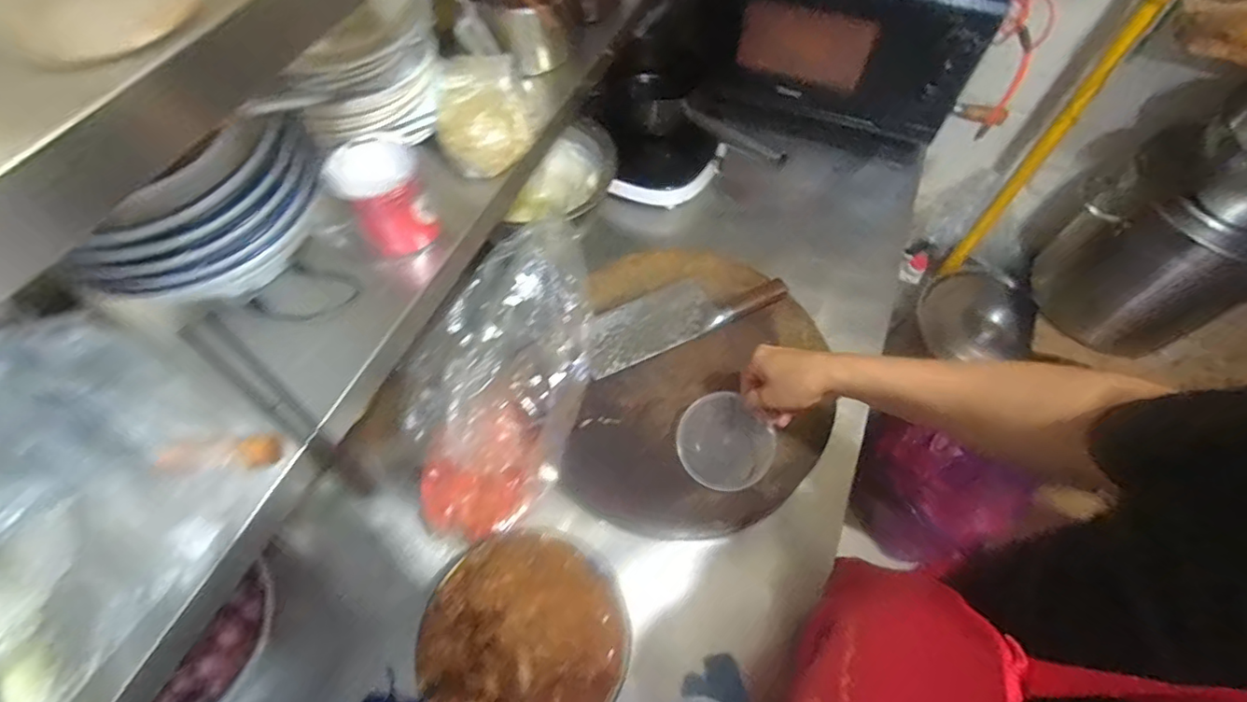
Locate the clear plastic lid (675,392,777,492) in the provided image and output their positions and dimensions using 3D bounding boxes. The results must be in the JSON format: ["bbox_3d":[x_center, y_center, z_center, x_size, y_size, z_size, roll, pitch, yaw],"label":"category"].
[{"bbox_3d":[0.123,0.113,0.684,0.103,0.012,0.116,-44,87,-8],"label":"clear plastic lid"}]

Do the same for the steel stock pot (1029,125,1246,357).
[{"bbox_3d":[1.155,-0.217,1.200,0.317,0.447,0.356,-29,64,-17],"label":"steel stock pot"}]

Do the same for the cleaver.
[{"bbox_3d":[0.080,-0.055,0.819,0.316,0.028,0.098,-21,62,-14],"label":"cleaver"}]

